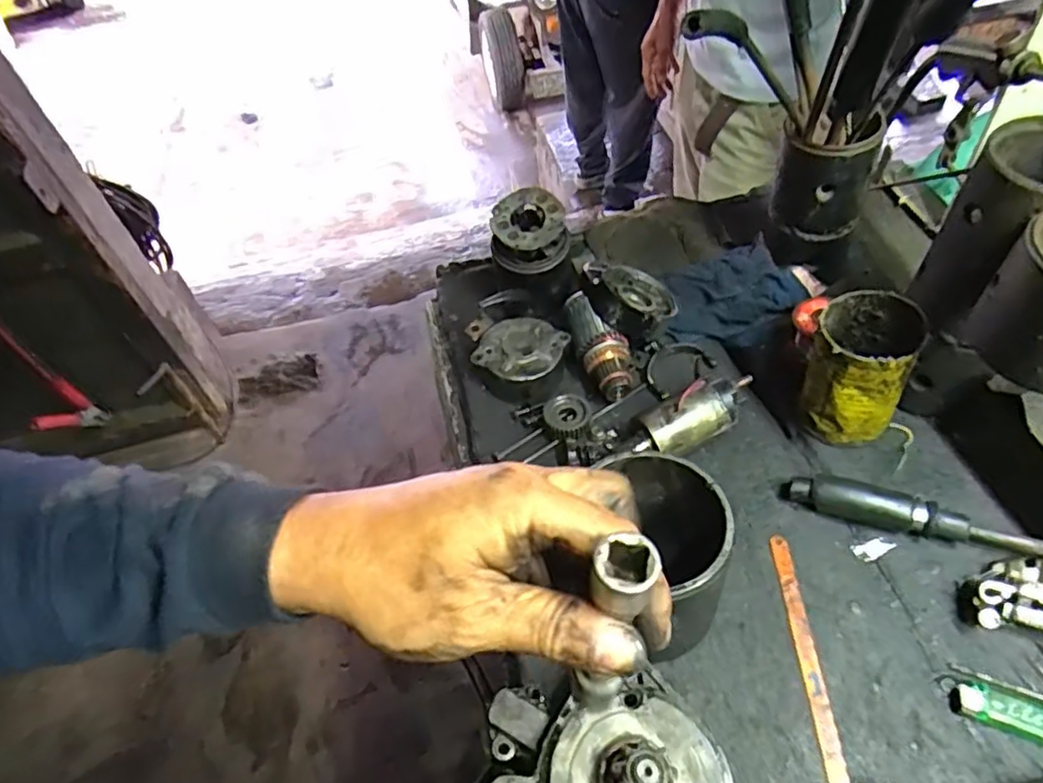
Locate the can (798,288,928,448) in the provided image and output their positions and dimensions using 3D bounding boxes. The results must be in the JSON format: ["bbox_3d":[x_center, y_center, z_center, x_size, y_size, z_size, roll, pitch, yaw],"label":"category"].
[{"bbox_3d":[0.275,-0.017,0.543,0.078,0.112,0.077,17,56,19],"label":"can"}]

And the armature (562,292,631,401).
[{"bbox_3d":[0.076,-0.046,0.633,0.045,0.038,0.109,-22,71,-11],"label":"armature"}]

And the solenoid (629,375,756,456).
[{"bbox_3d":[0.153,0.024,0.578,0.108,0.051,0.050,-26,54,-14],"label":"solenoid"}]

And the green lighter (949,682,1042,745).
[{"bbox_3d":[0.325,0.210,0.424,0.080,0.012,0.025,20,56,20],"label":"green lighter"}]

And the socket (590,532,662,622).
[{"bbox_3d":[0.036,0.063,0.227,0.021,0.024,0.021,17,55,18],"label":"socket"}]

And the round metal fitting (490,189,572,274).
[{"bbox_3d":[0.005,-0.158,0.646,0.072,0.049,0.072,-3,52,4],"label":"round metal fitting"}]

